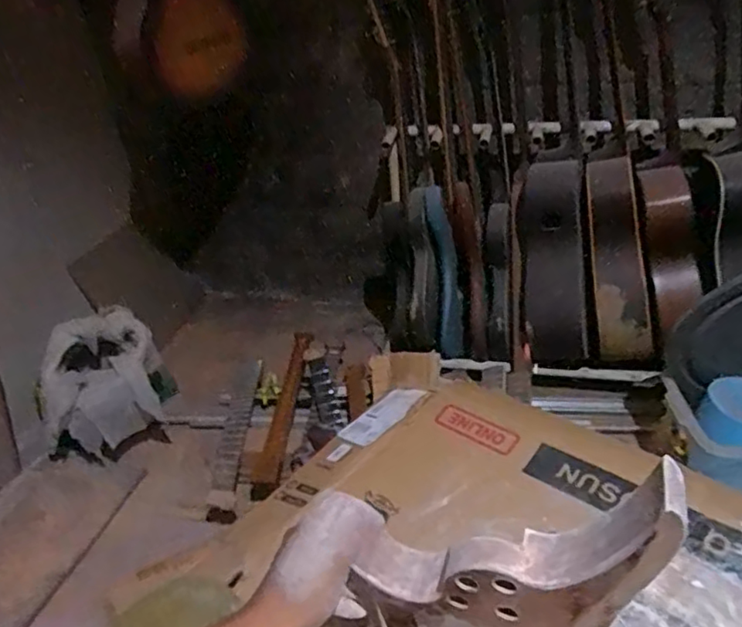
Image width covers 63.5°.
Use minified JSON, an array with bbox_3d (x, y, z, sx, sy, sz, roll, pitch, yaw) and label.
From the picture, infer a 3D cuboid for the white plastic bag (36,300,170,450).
[{"bbox_3d":[-0.673,0.180,1.499,0.293,0.307,0.247,-22,36,-23],"label":"white plastic bag"}]

